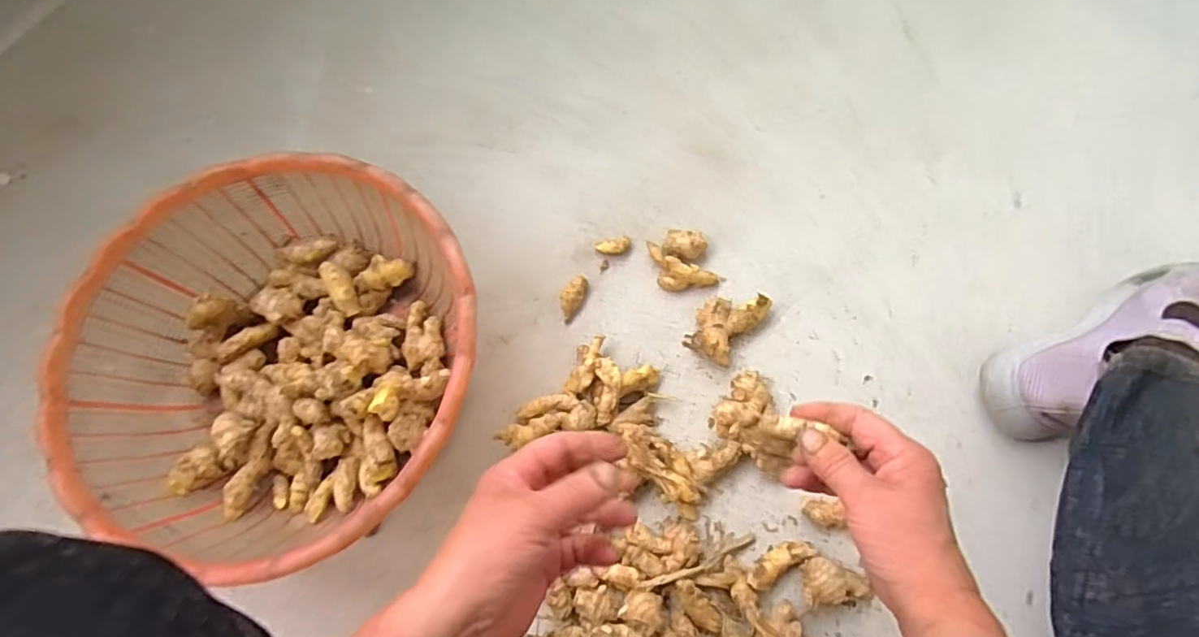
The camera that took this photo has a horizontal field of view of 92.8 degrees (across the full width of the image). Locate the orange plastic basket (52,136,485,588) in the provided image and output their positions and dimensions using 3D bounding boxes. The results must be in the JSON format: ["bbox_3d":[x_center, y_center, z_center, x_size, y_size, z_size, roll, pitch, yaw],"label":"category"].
[{"bbox_3d":[-0.283,0.035,0.514,0.342,0.112,0.347,-1,70,2],"label":"orange plastic basket"}]

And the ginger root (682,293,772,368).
[{"bbox_3d":[0.126,0.004,0.569,0.054,0.024,0.081,36,76,14],"label":"ginger root"}]

